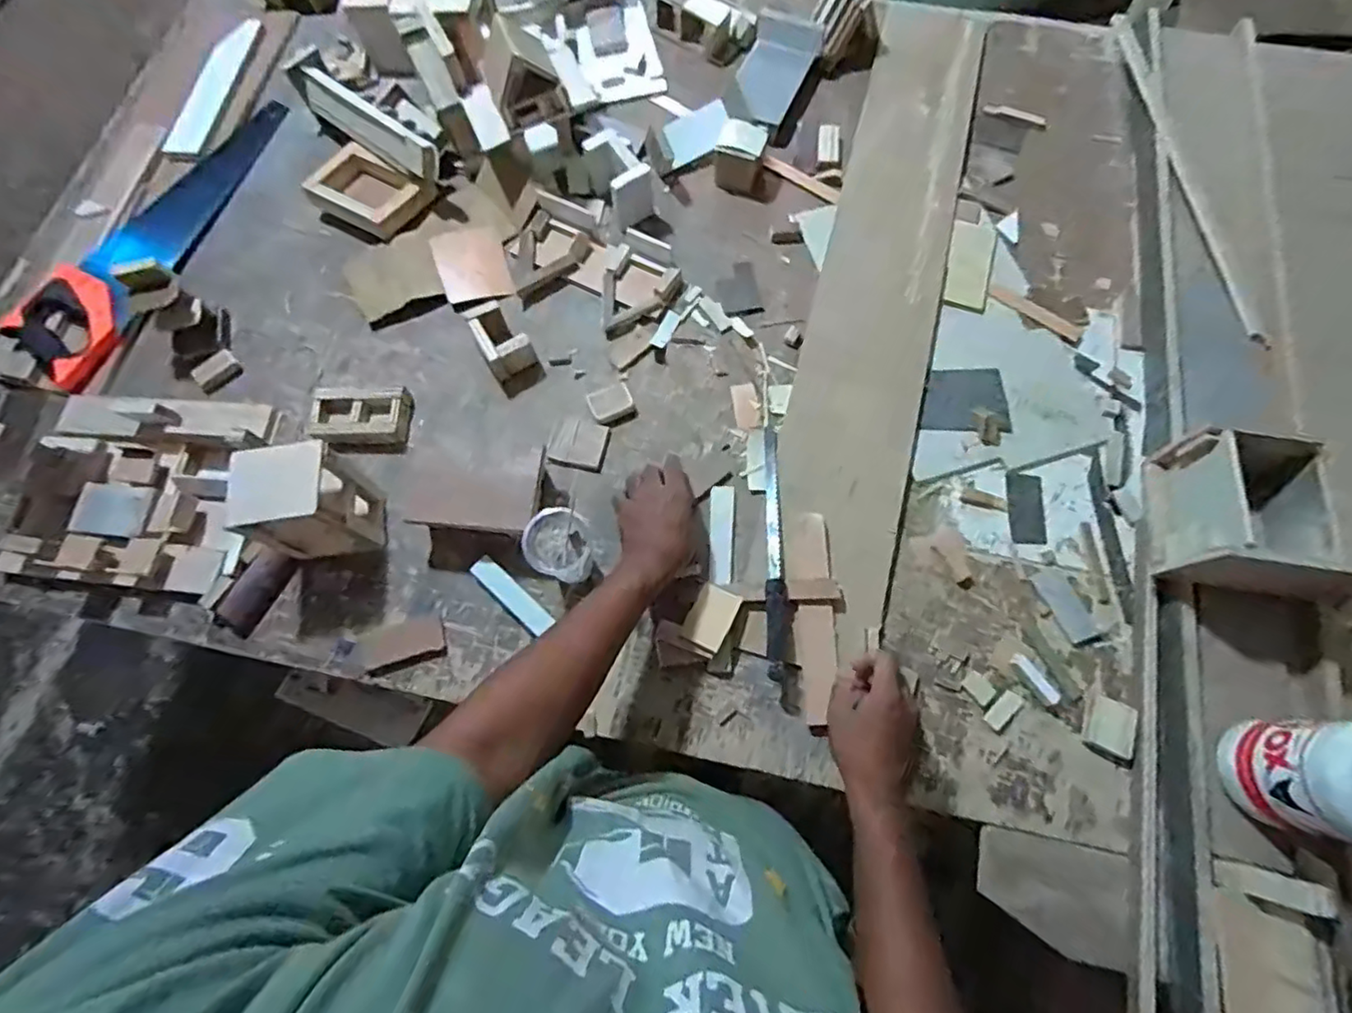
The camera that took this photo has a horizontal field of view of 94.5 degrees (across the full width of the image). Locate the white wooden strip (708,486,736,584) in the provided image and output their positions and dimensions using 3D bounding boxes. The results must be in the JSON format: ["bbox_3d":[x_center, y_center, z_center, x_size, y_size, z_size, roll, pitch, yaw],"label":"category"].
[{"bbox_3d":[0.054,0.031,0.731,0.028,0.011,0.120,3,70,3],"label":"white wooden strip"}]

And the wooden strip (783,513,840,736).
[{"bbox_3d":[0.150,0.124,0.686,0.050,0.010,0.230,-3,77,6],"label":"wooden strip"}]

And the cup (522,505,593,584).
[{"bbox_3d":[-0.123,0.049,0.688,0.065,0.092,0.068,-1,70,2],"label":"cup"}]

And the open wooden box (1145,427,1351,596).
[{"bbox_3d":[0.586,0.003,0.626,0.160,0.093,0.140,8,72,5],"label":"open wooden box"}]

